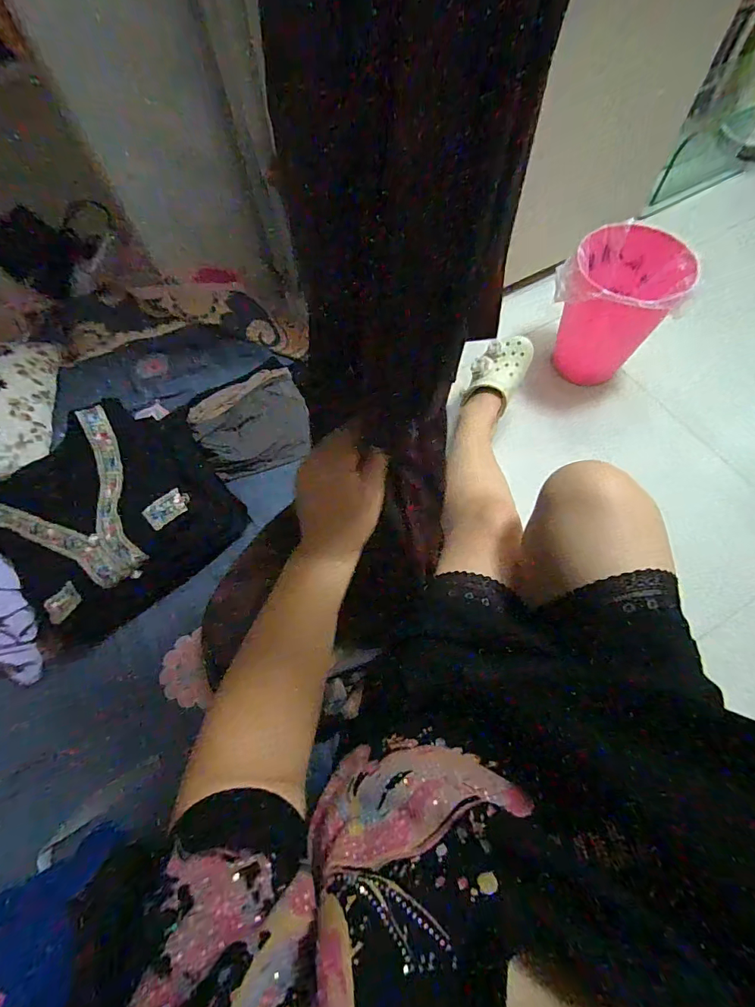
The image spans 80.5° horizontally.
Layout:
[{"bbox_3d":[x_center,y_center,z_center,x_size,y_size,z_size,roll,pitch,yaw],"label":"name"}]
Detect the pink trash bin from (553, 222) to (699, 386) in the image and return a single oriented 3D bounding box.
[{"bbox_3d":[0.562,-0.459,1.071,0.247,0.281,0.210,39,72,19],"label":"pink trash bin"}]

